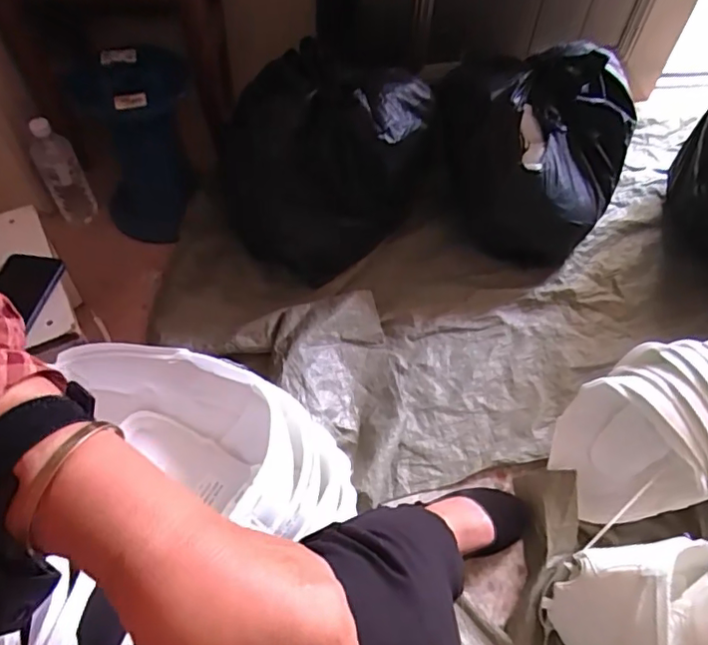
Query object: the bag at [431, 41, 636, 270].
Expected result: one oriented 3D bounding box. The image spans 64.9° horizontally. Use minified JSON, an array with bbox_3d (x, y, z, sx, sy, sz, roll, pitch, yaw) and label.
[{"bbox_3d":[0.325,-0.320,1.051,0.342,0.274,0.331,24,58,15],"label":"bag"}]

